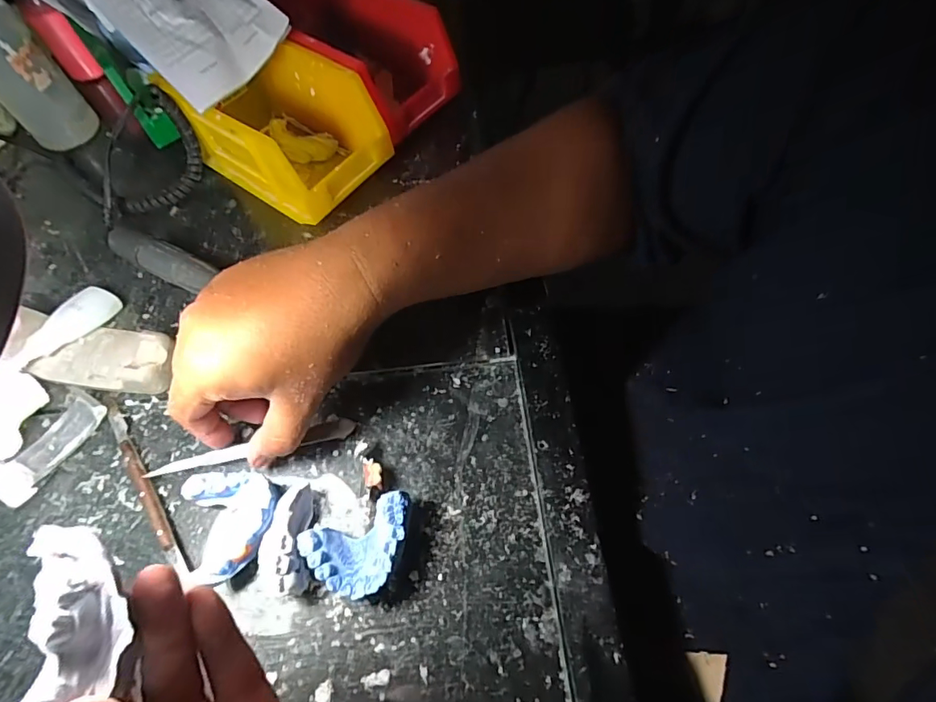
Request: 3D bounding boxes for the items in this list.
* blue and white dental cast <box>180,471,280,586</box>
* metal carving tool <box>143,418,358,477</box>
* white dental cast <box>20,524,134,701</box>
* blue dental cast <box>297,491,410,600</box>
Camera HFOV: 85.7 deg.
[{"bbox_3d":[-0.148,0.108,0.311,0.060,0.022,0.063,-1,62,3],"label":"blue and white dental cast"},{"bbox_3d":[-0.145,0.066,0.342,0.136,0.006,0.013,-12,61,-6],"label":"metal carving tool"},{"bbox_3d":[-0.134,0.099,0.167,0.031,0.018,0.080,-8,60,0],"label":"white dental cast"},{"bbox_3d":[-0.060,0.118,0.300,0.065,0.023,0.046,-24,63,-9],"label":"blue dental cast"}]

